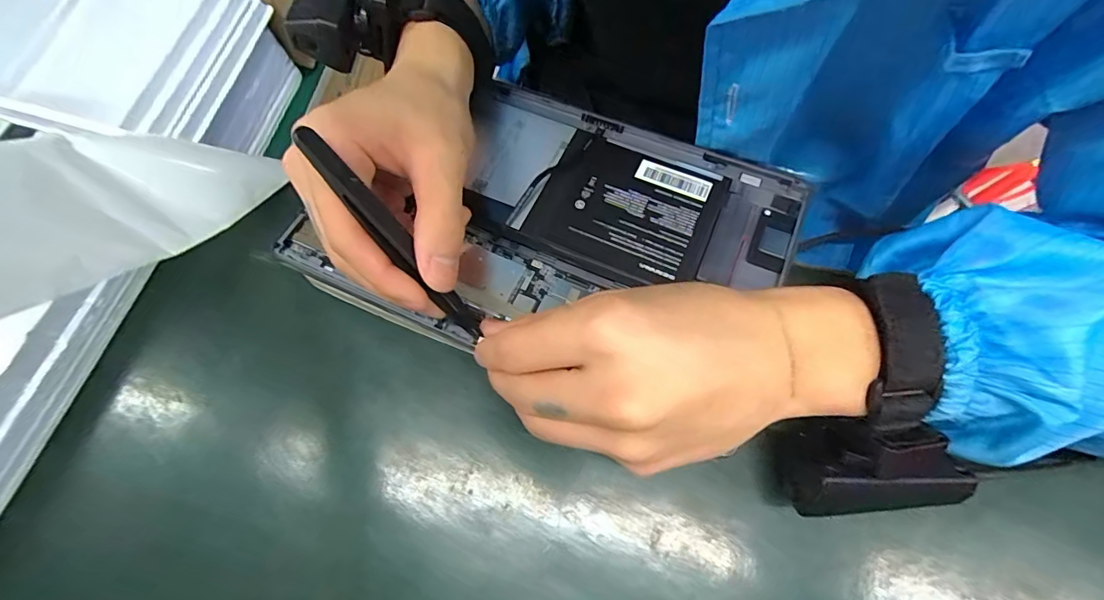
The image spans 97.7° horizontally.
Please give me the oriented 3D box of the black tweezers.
[{"bbox_3d":[-0.066,-0.025,0.209,0.011,0.112,0.009,-45,28,-15],"label":"black tweezers"}]

